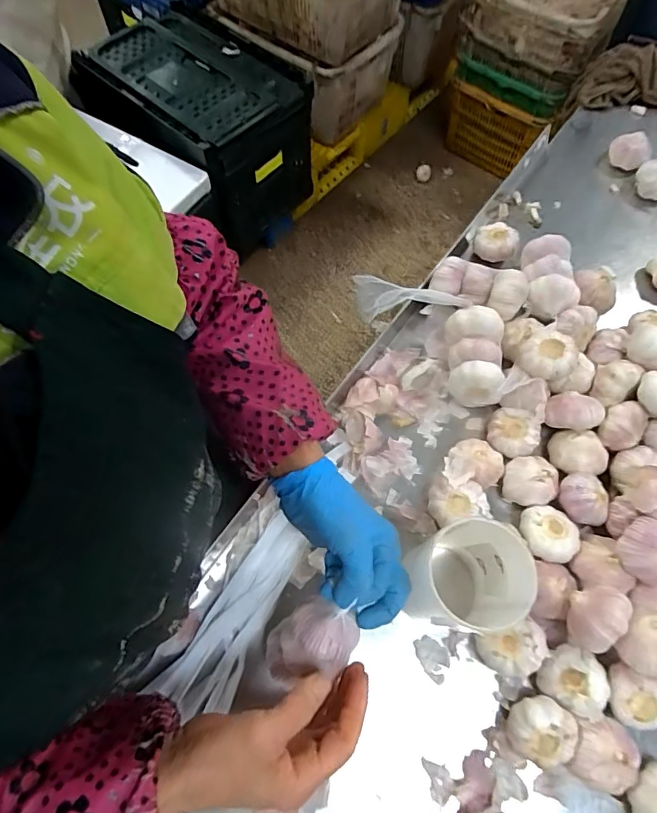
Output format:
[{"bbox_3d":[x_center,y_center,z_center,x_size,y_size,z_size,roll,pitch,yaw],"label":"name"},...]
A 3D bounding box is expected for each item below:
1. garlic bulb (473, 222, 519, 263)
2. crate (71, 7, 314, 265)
[{"bbox_3d":[0.236,-0.231,0.677,0.059,0.044,0.049,16,67,7],"label":"garlic bulb"},{"bbox_3d":[-0.373,-0.864,1.491,0.582,0.343,0.399,38,71,15],"label":"crate"}]

